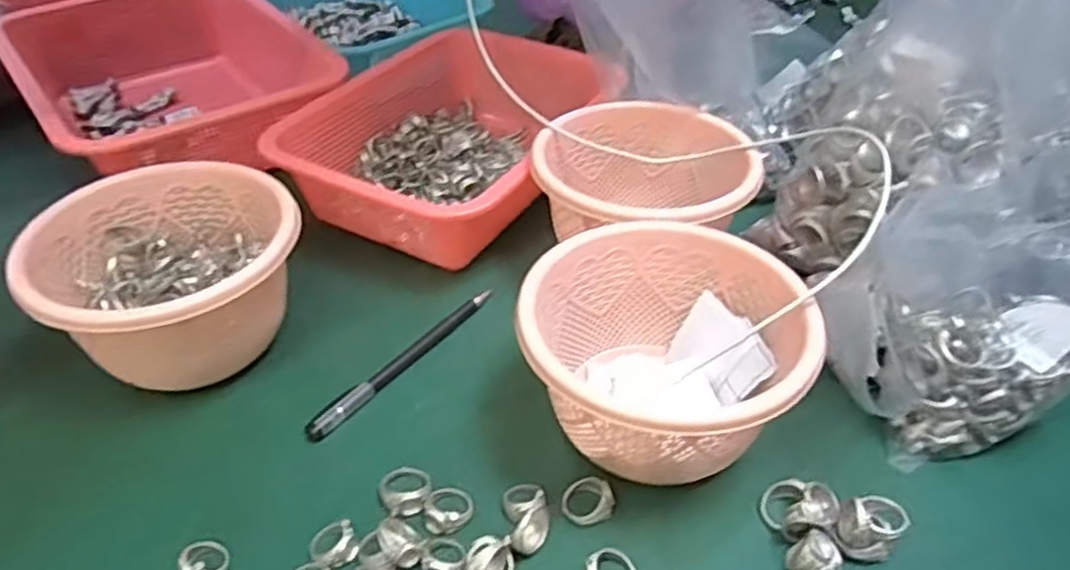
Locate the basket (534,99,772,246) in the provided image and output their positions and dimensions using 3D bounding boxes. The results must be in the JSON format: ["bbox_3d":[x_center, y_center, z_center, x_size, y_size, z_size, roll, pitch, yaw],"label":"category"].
[{"bbox_3d":[0.072,-0.061,0.511,0.145,0.071,0.136,10,42,10],"label":"basket"}]

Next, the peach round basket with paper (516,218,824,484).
[{"bbox_3d":[0.066,0.038,0.401,0.142,0.078,0.132,1,41,-1],"label":"peach round basket with paper"}]

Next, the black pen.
[{"bbox_3d":[-0.079,0.044,0.460,0.013,0.005,0.151,27,47,26],"label":"black pen"}]

